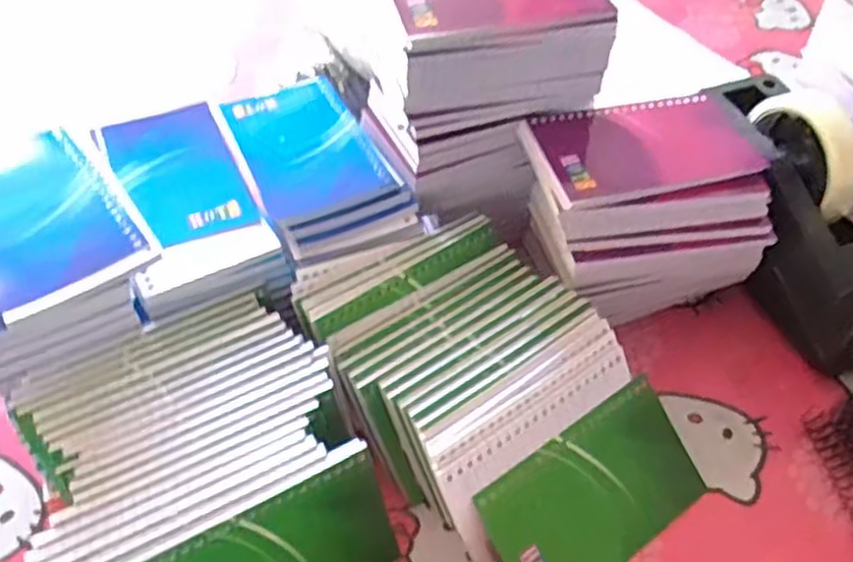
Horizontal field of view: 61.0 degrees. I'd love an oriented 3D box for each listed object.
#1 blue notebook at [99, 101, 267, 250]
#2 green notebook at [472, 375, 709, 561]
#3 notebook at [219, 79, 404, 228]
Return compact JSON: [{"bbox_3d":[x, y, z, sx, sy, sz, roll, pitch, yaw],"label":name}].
[{"bbox_3d":[-0.157,-0.072,0.463,0.076,0.006,0.132,-18,52,-17],"label":"blue notebook"},{"bbox_3d":[0.094,0.116,0.397,0.127,0.007,0.076,-29,90,-22],"label":"green notebook"},{"bbox_3d":[-0.081,-0.091,0.479,0.081,0.007,0.130,-21,53,-19],"label":"notebook"}]

